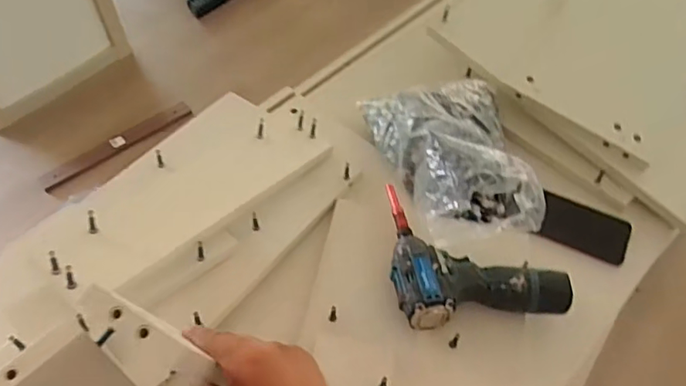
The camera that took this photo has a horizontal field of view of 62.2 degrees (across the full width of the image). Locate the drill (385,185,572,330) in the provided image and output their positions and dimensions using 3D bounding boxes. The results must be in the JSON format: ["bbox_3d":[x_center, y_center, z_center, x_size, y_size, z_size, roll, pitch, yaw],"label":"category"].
[{"bbox_3d":[0.148,0.059,0.690,0.194,0.060,0.202,-5,55,-5],"label":"drill"}]

